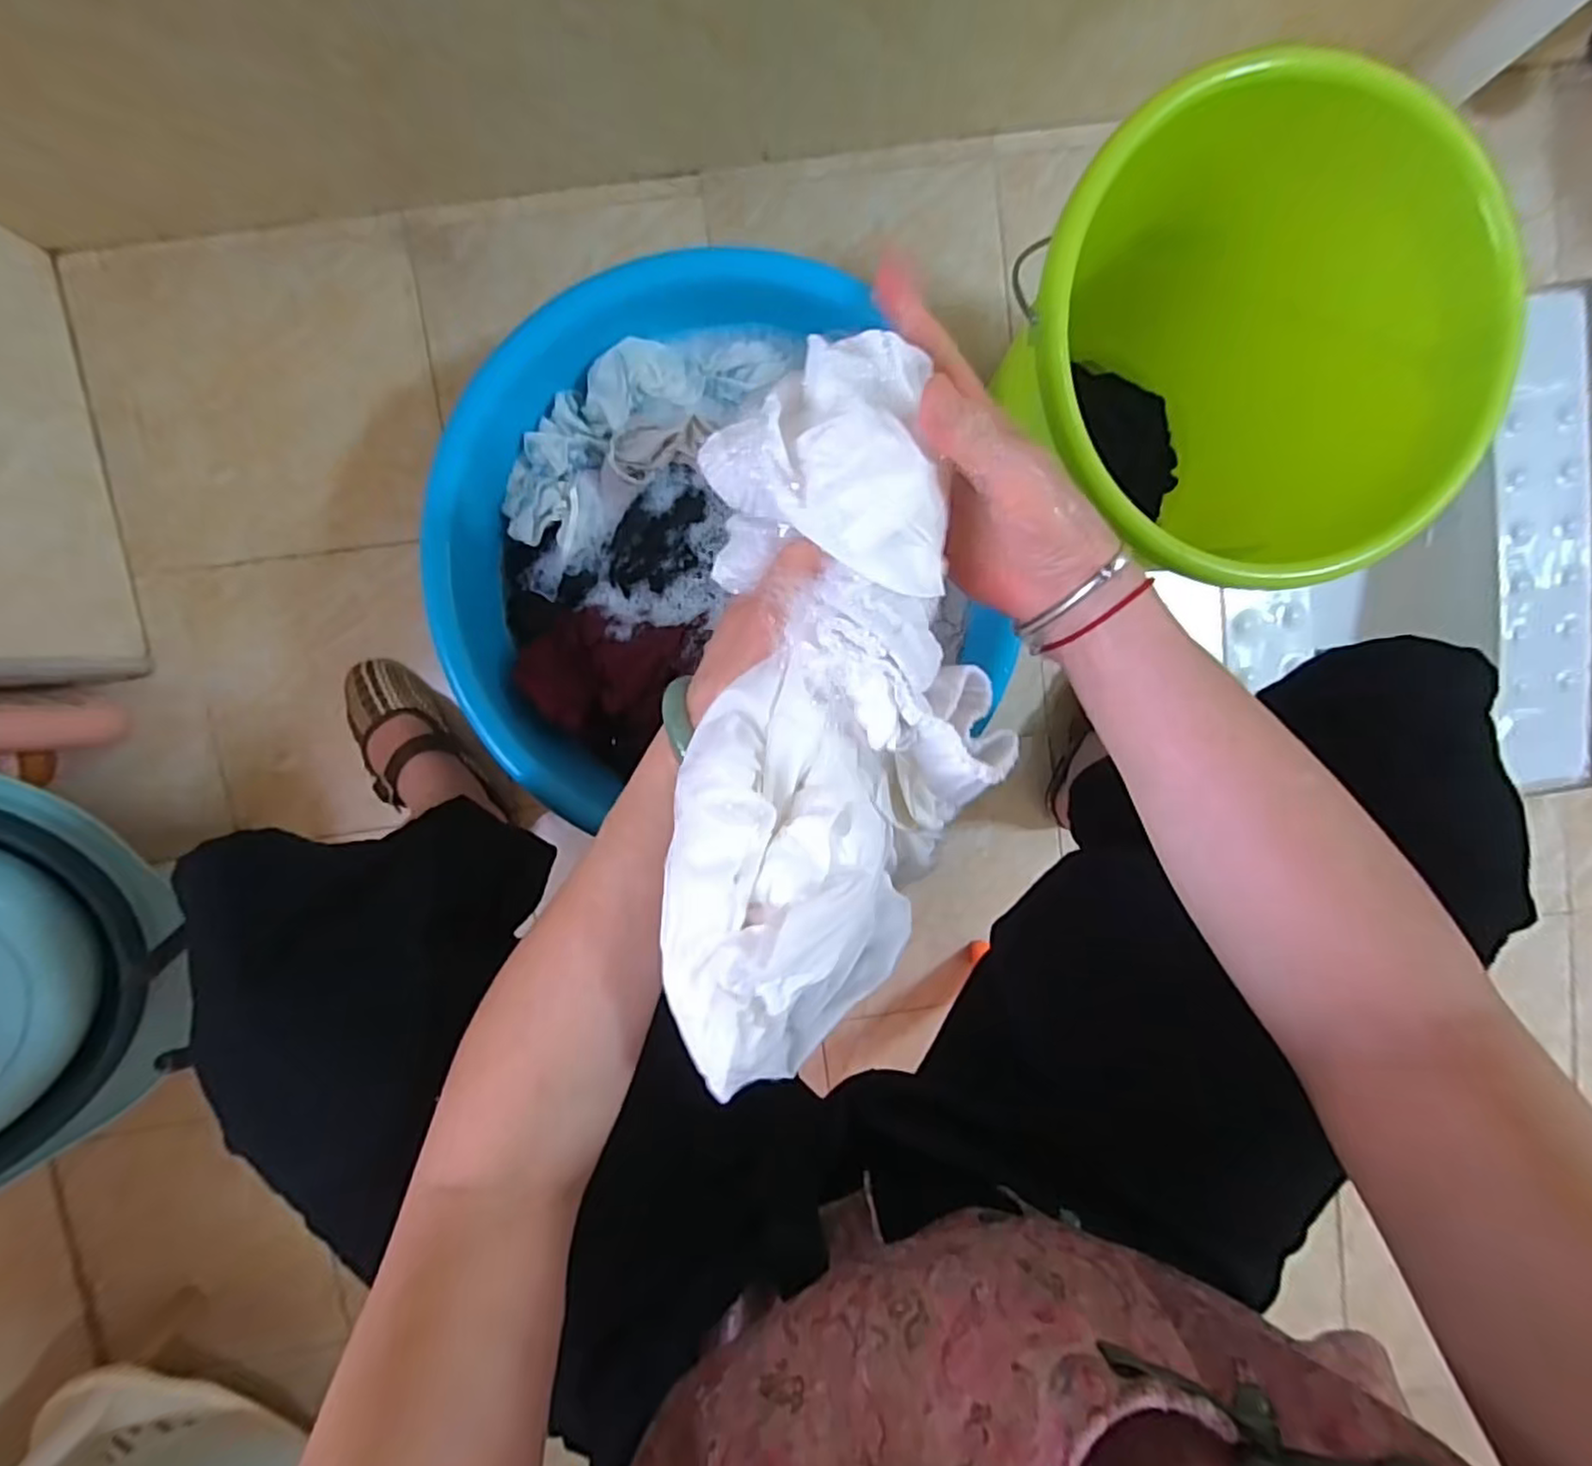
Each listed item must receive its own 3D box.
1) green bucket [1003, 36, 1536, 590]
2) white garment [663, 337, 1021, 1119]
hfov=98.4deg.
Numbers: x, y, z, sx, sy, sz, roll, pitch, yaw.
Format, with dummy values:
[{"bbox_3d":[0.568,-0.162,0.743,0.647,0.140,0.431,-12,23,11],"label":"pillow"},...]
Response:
[{"bbox_3d":[0.323,-0.273,0.554,0.327,0.251,0.327,42,93,-5],"label":"green bucket"},{"bbox_3d":[0.022,-0.005,0.299,0.131,0.107,0.299,7,90,-2],"label":"white garment"}]

